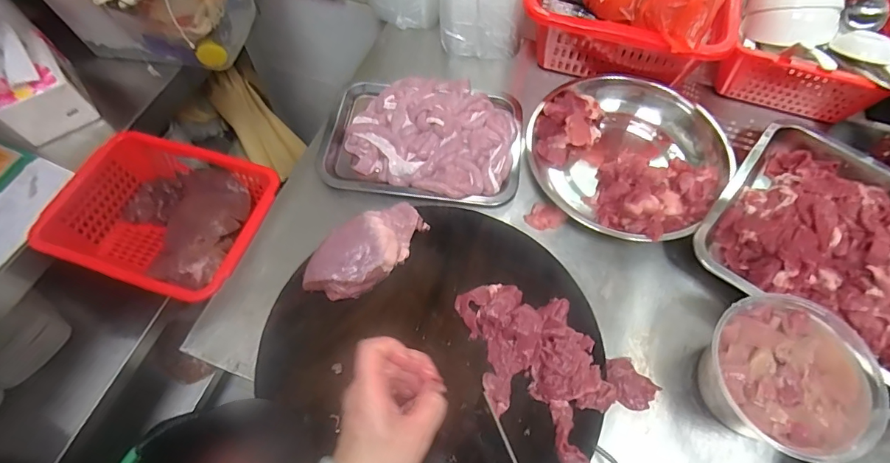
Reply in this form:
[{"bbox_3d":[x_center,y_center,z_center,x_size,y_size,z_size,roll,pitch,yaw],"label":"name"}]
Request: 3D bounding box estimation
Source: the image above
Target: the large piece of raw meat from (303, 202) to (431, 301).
[{"bbox_3d":[-0.081,0.018,0.487,0.139,0.036,0.067,-40,70,-19],"label":"large piece of raw meat"}]

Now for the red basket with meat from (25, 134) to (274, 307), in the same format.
[{"bbox_3d":[-0.352,-0.013,0.615,0.256,0.090,0.189,17,64,8],"label":"red basket with meat"}]

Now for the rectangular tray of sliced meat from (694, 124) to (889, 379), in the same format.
[{"bbox_3d":[0.486,0.035,0.521,0.351,0.056,0.276,37,68,17],"label":"rectangular tray of sliced meat"}]

